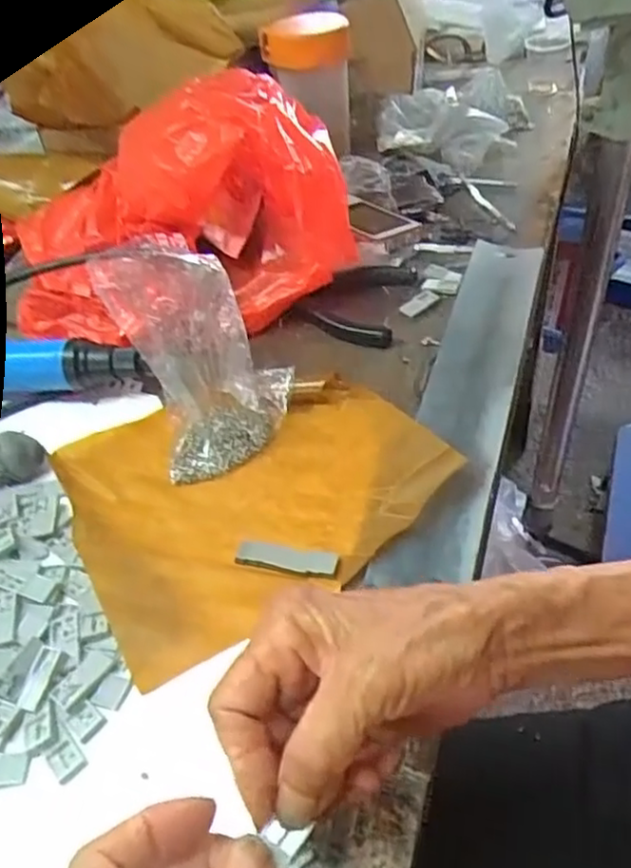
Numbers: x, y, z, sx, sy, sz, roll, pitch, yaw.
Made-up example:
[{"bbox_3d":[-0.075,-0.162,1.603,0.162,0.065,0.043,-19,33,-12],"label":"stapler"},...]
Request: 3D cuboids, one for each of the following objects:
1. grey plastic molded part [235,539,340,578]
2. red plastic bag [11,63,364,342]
[{"bbox_3d":[-0.015,0.064,0.357,0.054,0.005,0.015,7,45,15],"label":"grey plastic molded part"},{"bbox_3d":[-0.106,-0.178,0.535,0.249,0.126,0.213,-14,44,-7],"label":"red plastic bag"}]

